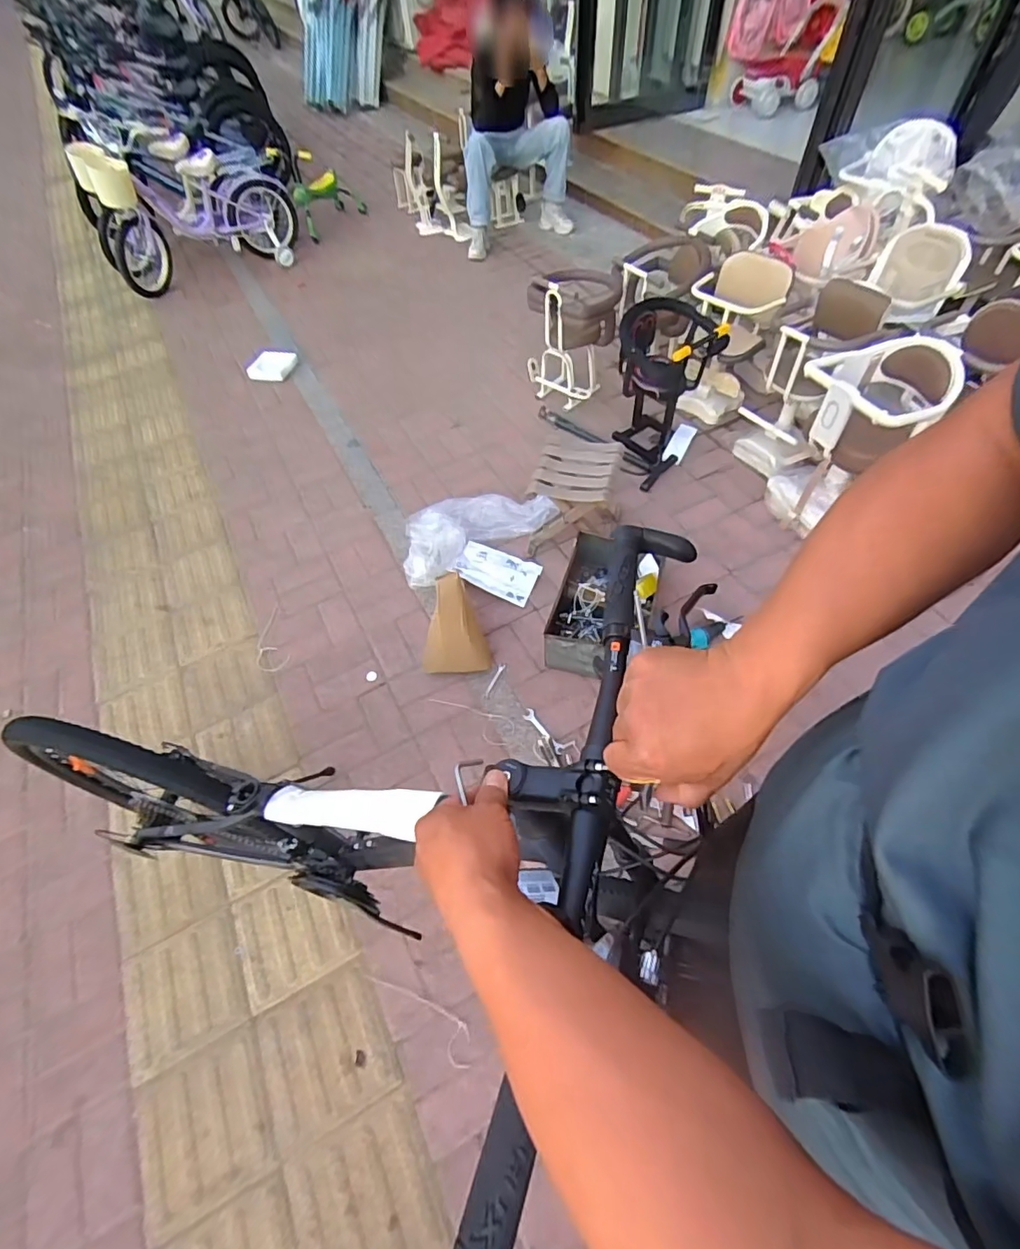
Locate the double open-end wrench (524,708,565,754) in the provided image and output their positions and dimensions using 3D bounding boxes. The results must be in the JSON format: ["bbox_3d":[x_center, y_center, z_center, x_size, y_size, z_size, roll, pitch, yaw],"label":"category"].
[{"bbox_3d":[0.092,0.287,1.433,0.032,0.008,0.153,-34,61,-18],"label":"double open-end wrench"}]

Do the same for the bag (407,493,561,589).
[{"bbox_3d":[-0.140,-0.327,1.810,0.515,0.124,0.312,-24,58,-12],"label":"bag"}]

